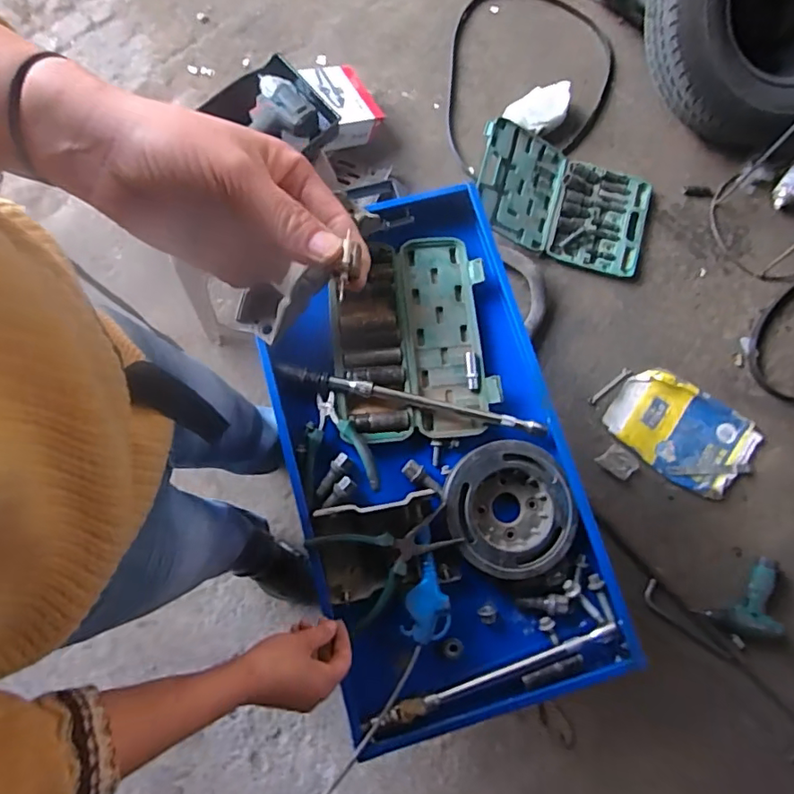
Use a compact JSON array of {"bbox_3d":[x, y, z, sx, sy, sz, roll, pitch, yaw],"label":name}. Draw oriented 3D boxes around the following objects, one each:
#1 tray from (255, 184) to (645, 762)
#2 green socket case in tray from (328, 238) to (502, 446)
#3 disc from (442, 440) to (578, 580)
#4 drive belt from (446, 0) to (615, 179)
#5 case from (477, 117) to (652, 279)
[{"bbox_3d":[0.040,0.052,0.692,0.360,0.066,0.645,-15,80,-5],"label":"tray"},{"bbox_3d":[0.021,-0.083,0.736,0.206,0.038,0.280,-5,80,-3],"label":"green socket case in tray"},{"bbox_3d":[0.139,0.139,0.674,0.157,0.033,0.160,0,79,-2],"label":"disc"},{"bbox_3d":[0.398,-0.950,1.615,0.495,0.027,0.674,9,79,-1],"label":"drive belt"},{"bbox_3d":[0.453,-0.542,1.467,0.490,0.089,0.316,17,79,1],"label":"case"}]

